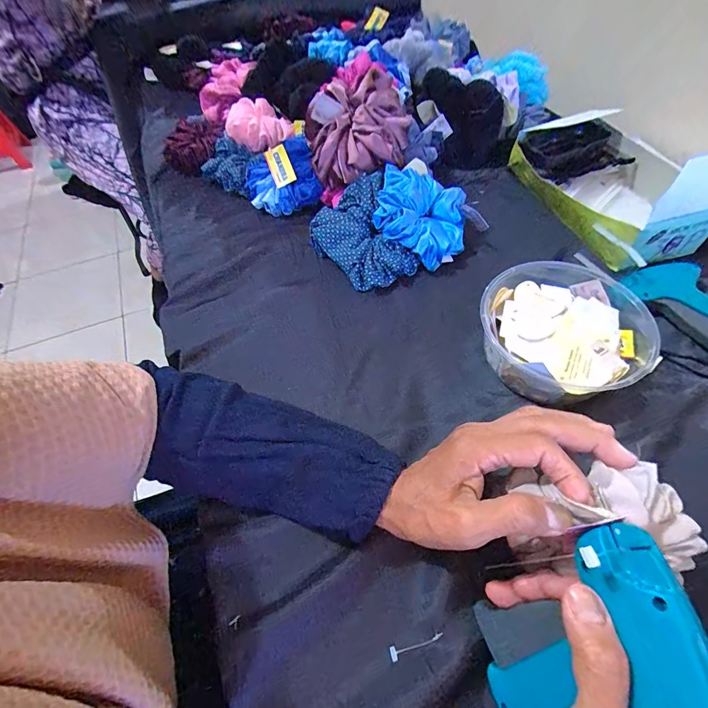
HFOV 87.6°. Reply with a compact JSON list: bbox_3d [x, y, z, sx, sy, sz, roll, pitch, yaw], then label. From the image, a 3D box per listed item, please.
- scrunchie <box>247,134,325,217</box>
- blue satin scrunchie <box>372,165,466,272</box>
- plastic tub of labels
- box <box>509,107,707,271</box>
[{"bbox_3d":[-0.104,-0.253,0.529,0.095,0.066,0.090,-15,56,-6],"label":"scrunchie"},{"bbox_3d":[0.084,-0.168,0.446,0.118,0.035,0.110,2,81,-14],"label":"blue satin scrunchie"},{"bbox_3d":[0.196,-0.020,0.354,0.142,0.061,0.136,-2,55,3],"label":"plastic tub of labels"},{"bbox_3d":[0.314,-0.224,0.450,0.135,0.117,0.232,-19,56,-9],"label":"box"}]

